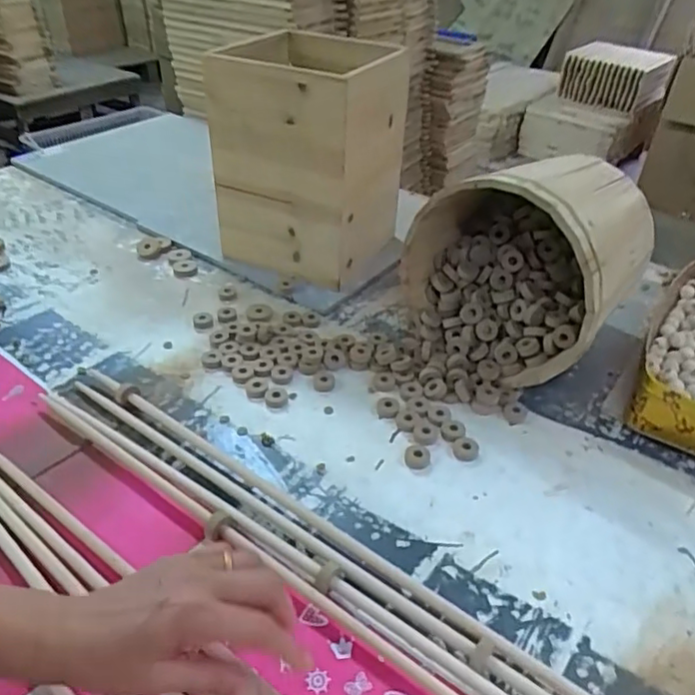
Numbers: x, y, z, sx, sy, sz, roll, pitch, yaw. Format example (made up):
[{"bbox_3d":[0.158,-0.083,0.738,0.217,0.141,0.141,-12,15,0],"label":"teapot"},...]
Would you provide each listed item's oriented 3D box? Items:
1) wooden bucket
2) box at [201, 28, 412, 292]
[{"bbox_3d":[0.208,-0.102,0.708,0.228,0.225,0.236,24,43,28],"label":"wooden bucket"},{"bbox_3d":[-0.052,-0.259,0.865,0.228,0.295,0.190,20,41,23],"label":"box"}]

